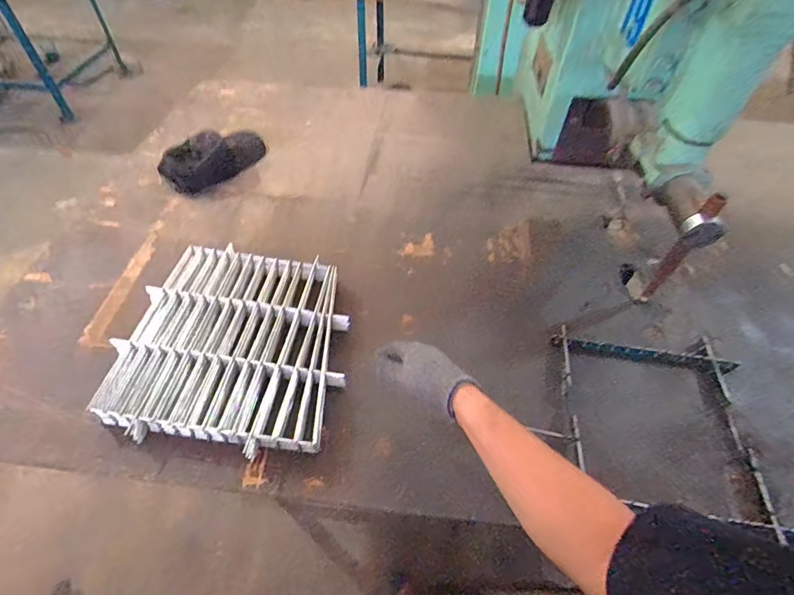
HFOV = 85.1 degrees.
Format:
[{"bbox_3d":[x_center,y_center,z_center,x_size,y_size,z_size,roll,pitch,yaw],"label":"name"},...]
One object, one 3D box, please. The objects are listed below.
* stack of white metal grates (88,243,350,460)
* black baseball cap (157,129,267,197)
[{"bbox_3d":[-0.273,0.073,0.764,0.363,0.052,0.376,7,53,4],"label":"stack of white metal grates"},{"bbox_3d":[-0.461,-0.365,1.083,0.159,0.070,0.262,33,57,22],"label":"black baseball cap"}]

